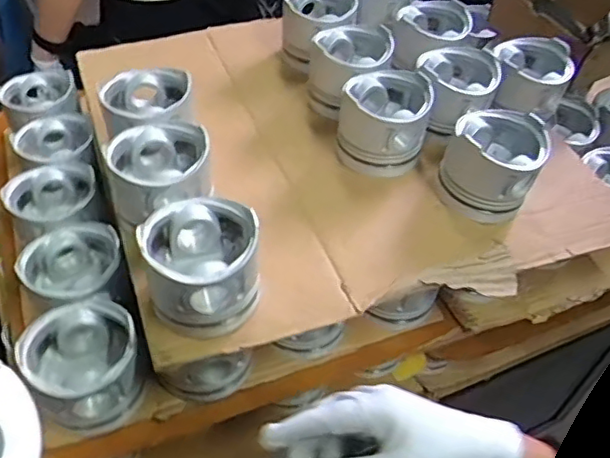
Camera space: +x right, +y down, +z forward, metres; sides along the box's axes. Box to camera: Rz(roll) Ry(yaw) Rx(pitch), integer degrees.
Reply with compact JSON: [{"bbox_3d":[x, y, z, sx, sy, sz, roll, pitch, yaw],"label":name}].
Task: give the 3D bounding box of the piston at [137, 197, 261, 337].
[{"bbox_3d":[-0.094,0.036,0.561,0.097,0.093,0.096,2,48,-2],"label":"piston"}]

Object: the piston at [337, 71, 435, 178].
[{"bbox_3d":[0.092,-0.126,0.726,0.105,0.088,0.104,12,48,7],"label":"piston"}]

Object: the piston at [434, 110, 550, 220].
[{"bbox_3d":[0.212,-0.078,0.685,0.098,0.083,0.104,2,48,-2],"label":"piston"}]

